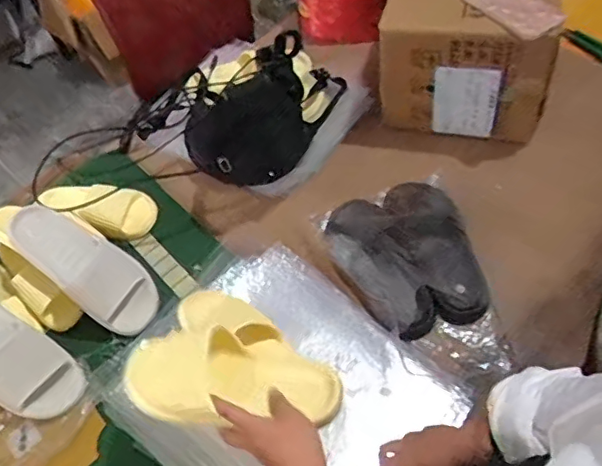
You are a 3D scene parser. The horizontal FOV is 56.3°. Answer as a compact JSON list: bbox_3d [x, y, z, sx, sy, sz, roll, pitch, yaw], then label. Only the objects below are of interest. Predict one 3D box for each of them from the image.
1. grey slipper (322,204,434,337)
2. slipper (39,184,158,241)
[{"bbox_3d":[0.116,0.032,0.893,0.109,0.132,0.277,-20,55,-6],"label":"grey slipper"},{"bbox_3d":[-0.387,-0.055,1.062,0.233,0.066,0.107,16,59,18],"label":"slipper"}]

